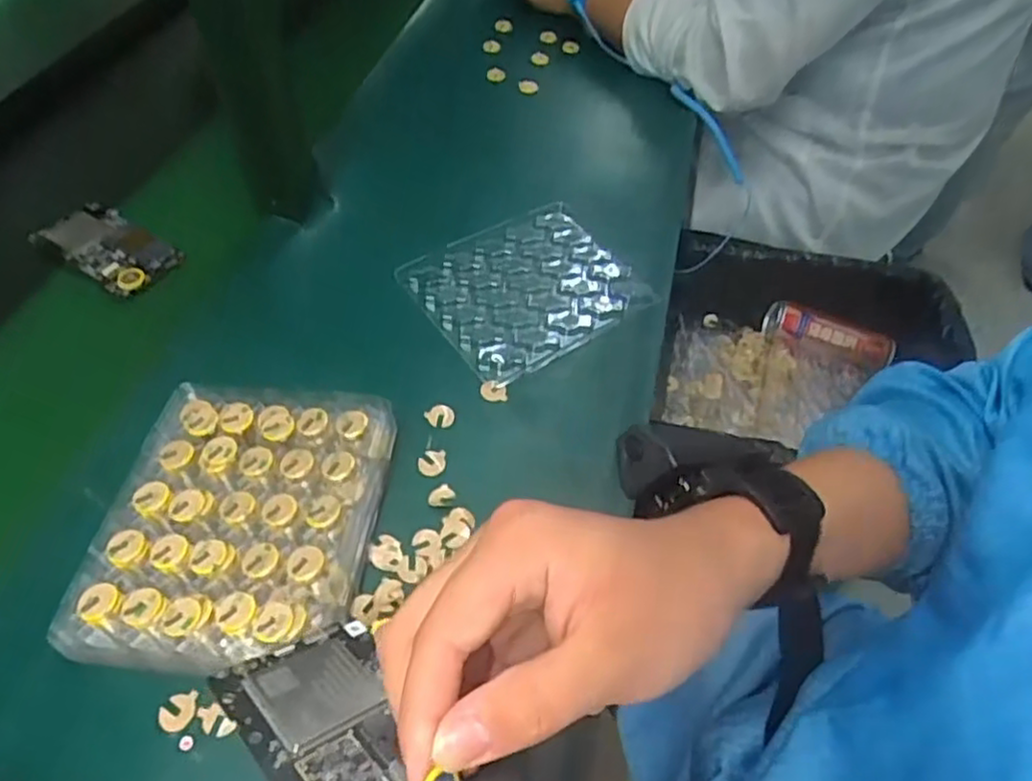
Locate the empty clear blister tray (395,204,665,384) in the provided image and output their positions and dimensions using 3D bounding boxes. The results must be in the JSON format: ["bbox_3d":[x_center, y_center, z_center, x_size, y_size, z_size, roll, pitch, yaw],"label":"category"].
[{"bbox_3d":[0.008,-0.085,0.560,0.157,0.013,0.142,-28,57,-22],"label":"empty clear blister tray"}]

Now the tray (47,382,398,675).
[{"bbox_3d":[-0.164,0.075,0.414,0.151,0.047,0.175,5,51,3],"label":"tray"}]

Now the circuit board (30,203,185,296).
[{"bbox_3d":[-0.343,-0.118,0.589,0.125,0.019,0.057,28,55,20],"label":"circuit board"}]

